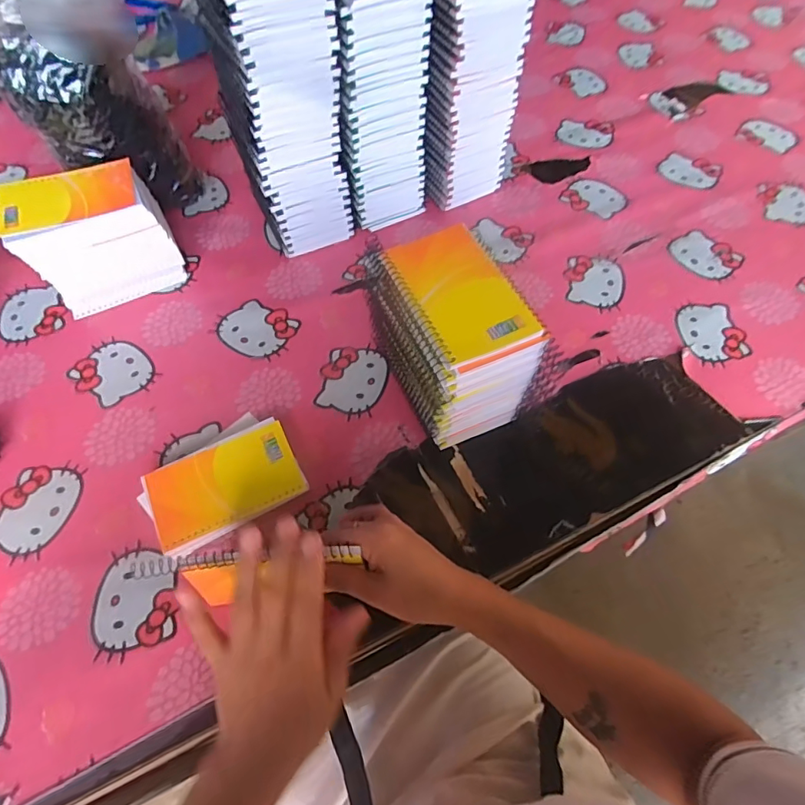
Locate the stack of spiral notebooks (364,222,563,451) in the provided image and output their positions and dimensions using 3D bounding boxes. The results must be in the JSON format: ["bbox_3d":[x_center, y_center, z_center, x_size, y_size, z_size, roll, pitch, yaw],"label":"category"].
[{"bbox_3d":[0.048,-0.051,0.460,0.096,0.148,0.139,-19,62,-11],"label":"stack of spiral notebooks"}]

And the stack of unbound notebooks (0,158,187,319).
[{"bbox_3d":[-0.330,-0.176,0.550,0.139,0.120,0.091,-28,64,-16],"label":"stack of unbound notebooks"}]

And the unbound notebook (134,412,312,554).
[{"bbox_3d":[-0.164,0.072,0.462,0.132,0.020,0.101,-30,65,-17],"label":"unbound notebook"}]

